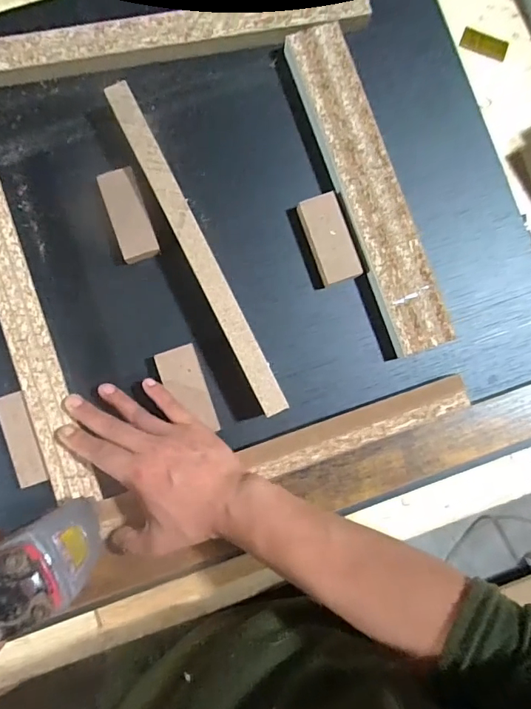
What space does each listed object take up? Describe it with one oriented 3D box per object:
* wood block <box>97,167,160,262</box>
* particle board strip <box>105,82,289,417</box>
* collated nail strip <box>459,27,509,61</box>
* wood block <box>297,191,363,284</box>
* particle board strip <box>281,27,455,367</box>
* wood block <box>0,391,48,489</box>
[{"bbox_3d":[-0.121,-0.124,0.413,0.032,0.016,0.081,-19,87,-2],"label":"wood block"},{"bbox_3d":[-0.058,-0.091,0.405,0.022,0.043,0.309,-26,88,-3],"label":"particle board strip"},{"bbox_3d":[0.219,-0.311,0.460,0.047,0.004,0.019,21,93,1],"label":"collated nail strip"},{"bbox_3d":[0.057,-0.104,0.417,0.037,0.020,0.078,-19,87,-2],"label":"wood block"},{"bbox_3d":[0.093,-0.152,0.426,0.055,0.024,0.307,-19,87,-2],"label":"particle board strip"},{"bbox_3d":[-0.207,0.073,0.397,0.026,0.018,0.077,-17,87,-2],"label":"wood block"}]

